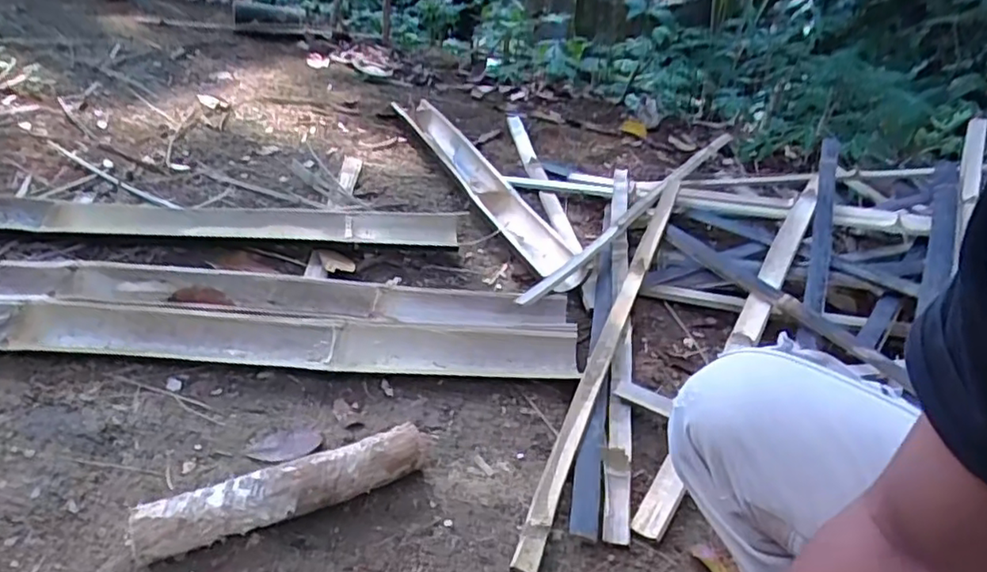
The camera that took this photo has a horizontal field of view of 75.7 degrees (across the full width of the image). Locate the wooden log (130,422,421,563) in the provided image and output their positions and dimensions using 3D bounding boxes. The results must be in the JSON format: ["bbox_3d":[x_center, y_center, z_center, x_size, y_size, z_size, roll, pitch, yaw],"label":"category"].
[{"bbox_3d":[-0.239,0.240,0.743,0.313,0.061,0.064,-12,42,-20],"label":"wooden log"}]

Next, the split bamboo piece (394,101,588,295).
[{"bbox_3d":[-0.034,-0.254,1.458,0.129,0.062,0.920,-10,38,-25],"label":"split bamboo piece"}]

